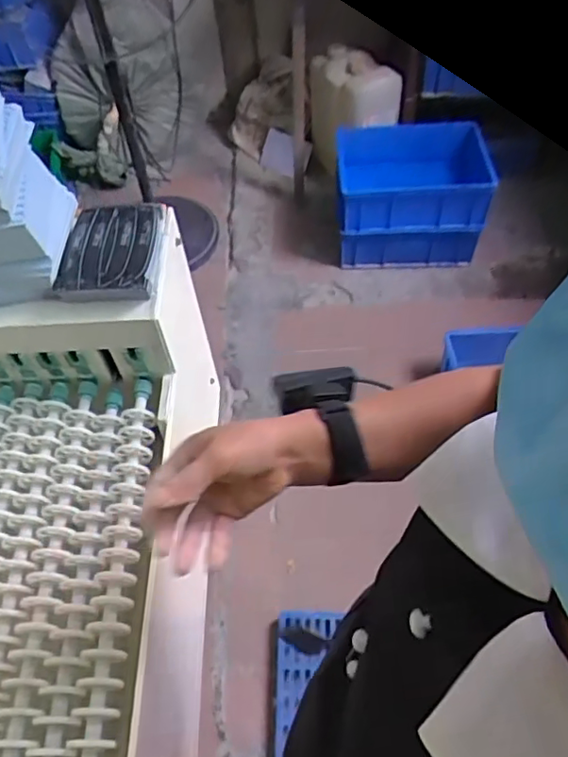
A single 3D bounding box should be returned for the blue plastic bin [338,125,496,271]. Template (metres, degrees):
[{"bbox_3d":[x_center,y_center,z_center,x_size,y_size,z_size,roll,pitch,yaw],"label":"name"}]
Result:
[{"bbox_3d":[0.382,-0.559,1.822,0.438,0.351,0.257,-4,54,1],"label":"blue plastic bin"}]

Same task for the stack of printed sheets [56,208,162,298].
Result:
[{"bbox_3d":[-0.200,-0.153,0.692,0.104,0.029,0.131,-1,55,5],"label":"stack of printed sheets"}]

